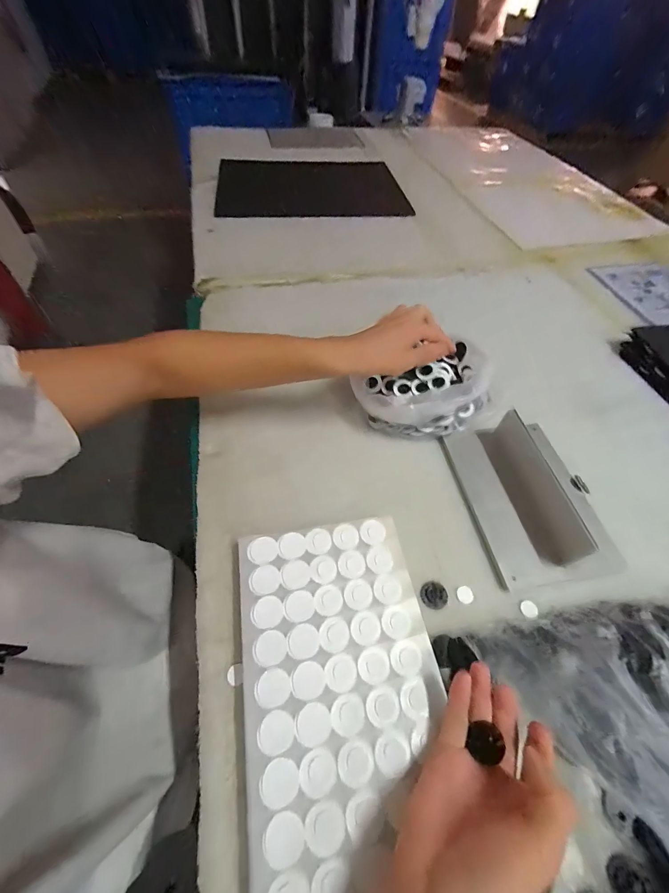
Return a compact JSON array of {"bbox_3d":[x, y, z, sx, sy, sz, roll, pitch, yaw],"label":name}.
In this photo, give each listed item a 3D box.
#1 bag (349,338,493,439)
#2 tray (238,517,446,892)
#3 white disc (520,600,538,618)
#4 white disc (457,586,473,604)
[{"bbox_3d":[0.122,-0.072,0.466,0.179,0.070,0.104,-14,56,-14],"label":"bag"},{"bbox_3d":[0.007,0.204,0.301,0.160,0.025,0.276,-6,55,-9],"label":"tray"},{"bbox_3d":[0.195,0.162,0.354,0.016,0.004,0.016,2,54,-3],"label":"white disc"},{"bbox_3d":[0.134,0.151,0.362,0.016,0.004,0.016,2,54,-3],"label":"white disc"}]

